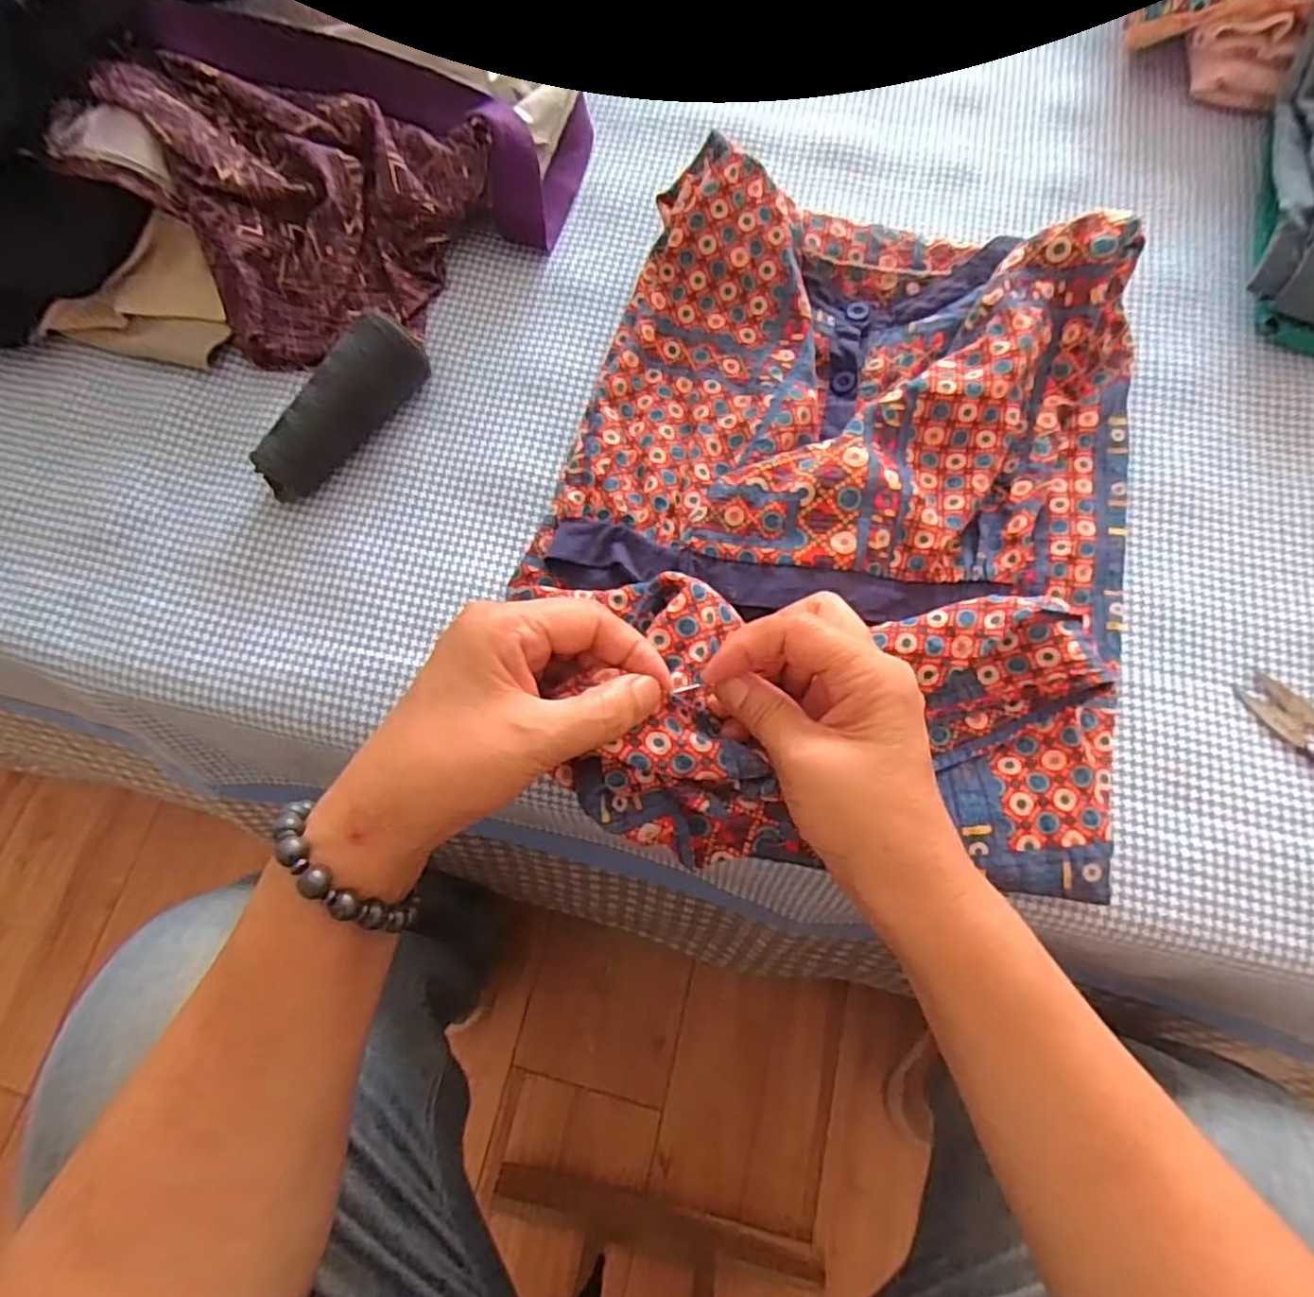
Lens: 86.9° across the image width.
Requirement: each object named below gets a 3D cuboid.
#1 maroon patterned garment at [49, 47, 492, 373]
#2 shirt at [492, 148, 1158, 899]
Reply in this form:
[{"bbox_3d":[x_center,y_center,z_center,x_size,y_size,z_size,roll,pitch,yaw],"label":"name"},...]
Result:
[{"bbox_3d":[-0.205,-0.245,0.379,0.178,0.074,0.143,21,74,9],"label":"maroon patterned garment"},{"bbox_3d":[0.092,-0.074,0.335,0.276,0.050,0.351,14,73,7],"label":"shirt"}]

